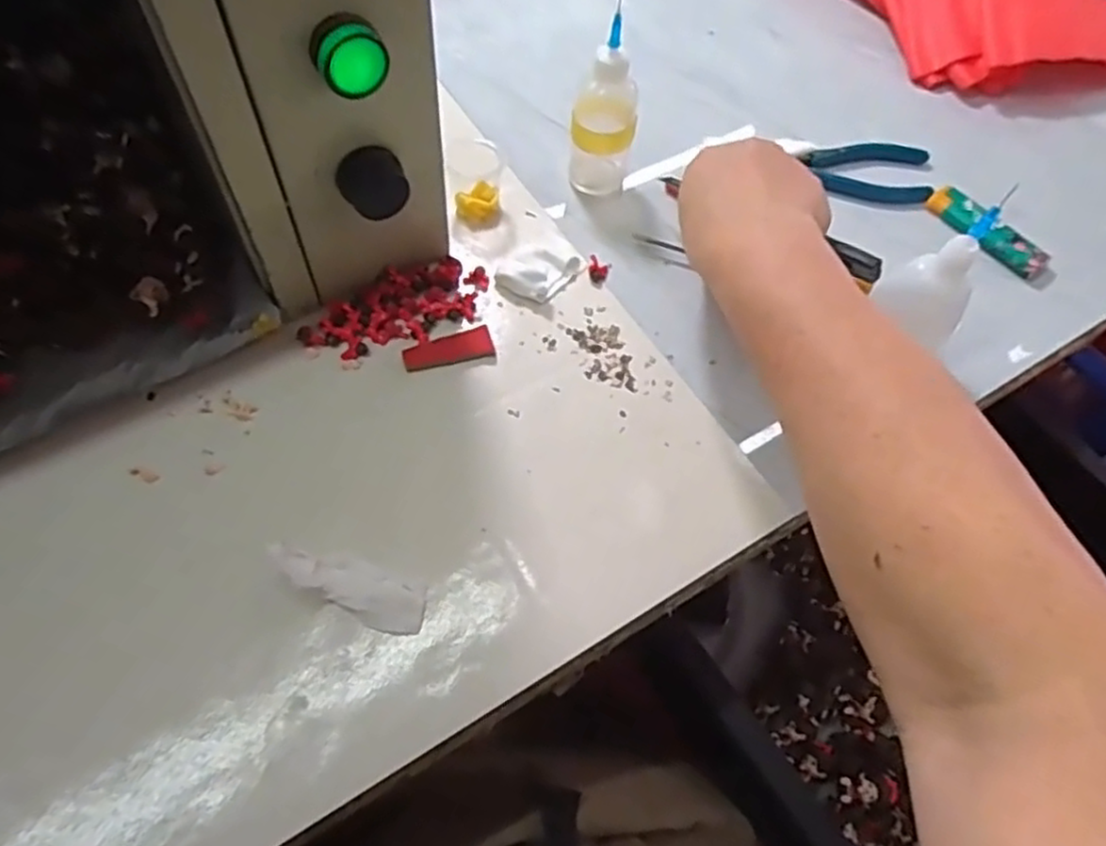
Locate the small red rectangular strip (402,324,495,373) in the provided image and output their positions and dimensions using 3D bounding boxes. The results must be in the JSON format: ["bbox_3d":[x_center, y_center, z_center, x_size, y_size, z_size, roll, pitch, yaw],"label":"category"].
[{"bbox_3d":[-0.058,-0.041,0.398,0.049,0.007,0.020,-12,62,-10],"label":"small red rectangular strip"}]

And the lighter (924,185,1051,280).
[{"bbox_3d":[0.276,-0.122,0.459,0.025,0.012,0.081,-35,68,-21],"label":"lighter"}]

